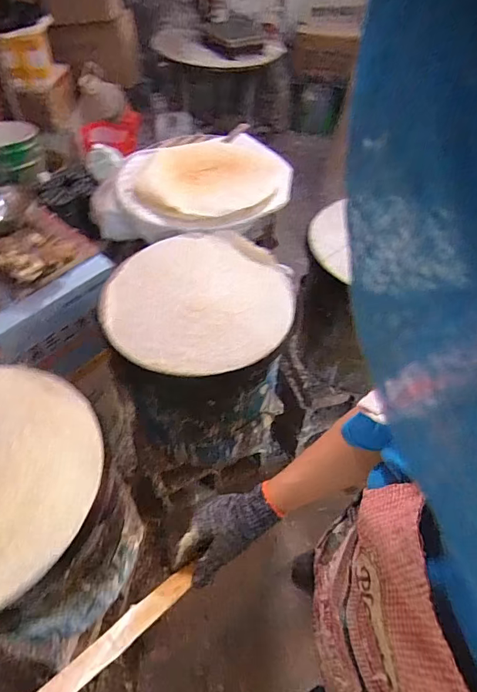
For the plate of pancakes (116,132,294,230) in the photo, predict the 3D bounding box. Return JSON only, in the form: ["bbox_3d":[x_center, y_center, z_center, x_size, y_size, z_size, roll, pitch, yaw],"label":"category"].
[{"bbox_3d":[-0.097,-0.470,1.200,0.464,0.059,0.444,1,51,-1],"label":"plate of pancakes"}]

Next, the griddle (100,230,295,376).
[{"bbox_3d":[-0.078,-0.099,0.877,0.364,0.038,0.361,1,51,-1],"label":"griddle"}]

